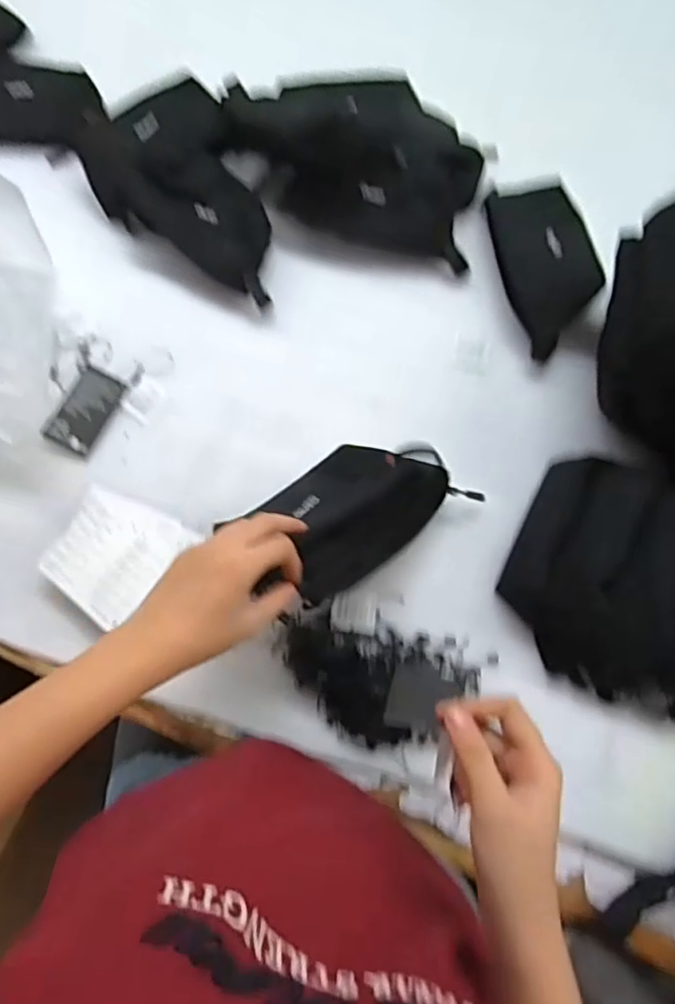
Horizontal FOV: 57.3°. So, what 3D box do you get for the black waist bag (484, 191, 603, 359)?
[{"bbox_3d":[0.221,-0.250,0.650,0.084,0.042,0.183,-10,75,-1],"label":"black waist bag"}]

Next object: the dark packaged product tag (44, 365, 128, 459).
[{"bbox_3d":[-0.253,-0.093,0.625,0.048,0.010,0.087,26,73,-6],"label":"dark packaged product tag"}]

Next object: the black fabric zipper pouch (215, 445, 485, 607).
[{"bbox_3d":[0.016,0.004,0.549,0.188,0.069,0.107,-40,78,-9],"label":"black fabric zipper pouch"}]

